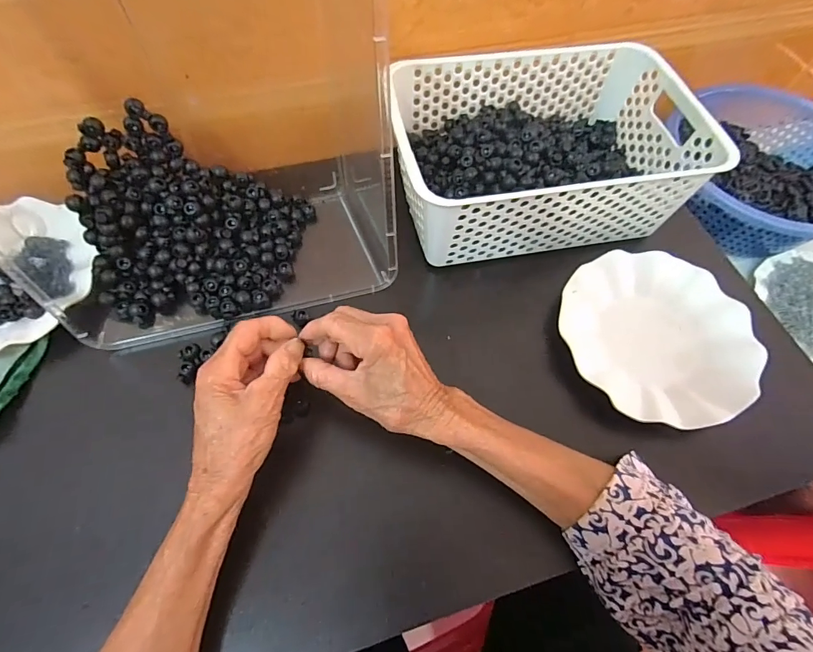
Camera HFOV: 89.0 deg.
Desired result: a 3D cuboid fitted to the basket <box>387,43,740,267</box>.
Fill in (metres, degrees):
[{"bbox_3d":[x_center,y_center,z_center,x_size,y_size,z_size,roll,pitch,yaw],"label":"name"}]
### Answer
[{"bbox_3d":[0.137,-0.186,0.445,0.302,0.103,0.201,-9,63,-7],"label":"basket"}]

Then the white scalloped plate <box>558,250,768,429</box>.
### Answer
[{"bbox_3d":[0.238,0.010,0.401,0.171,0.029,0.174,1,63,-2],"label":"white scalloped plate"}]

